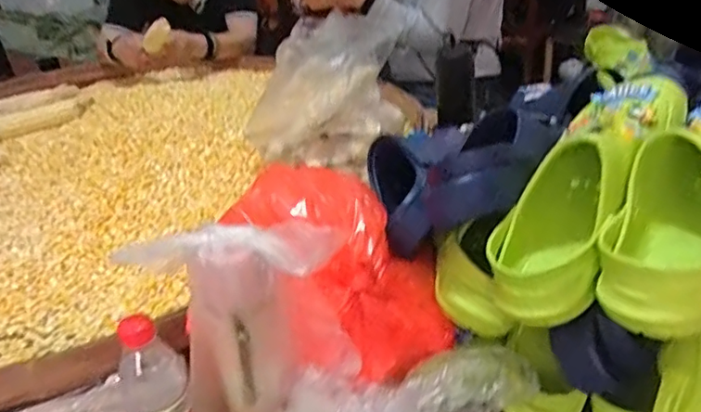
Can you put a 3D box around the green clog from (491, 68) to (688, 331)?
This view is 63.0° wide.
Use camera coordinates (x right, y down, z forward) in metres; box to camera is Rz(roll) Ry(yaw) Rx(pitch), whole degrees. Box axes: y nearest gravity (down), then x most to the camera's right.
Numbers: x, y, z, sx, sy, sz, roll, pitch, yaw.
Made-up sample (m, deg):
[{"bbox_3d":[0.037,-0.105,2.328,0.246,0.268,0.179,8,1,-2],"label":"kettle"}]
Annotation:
[{"bbox_3d":[0.227,-0.014,0.562,0.108,0.131,0.293,19,65,35],"label":"green clog"}]

